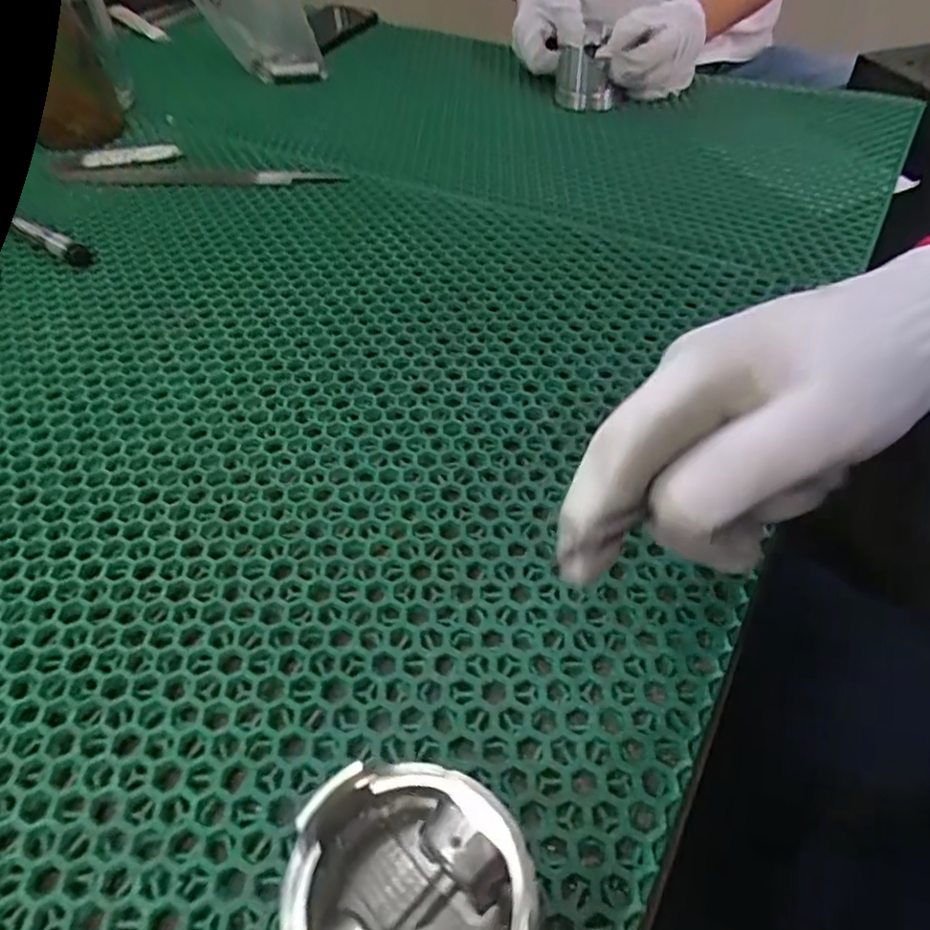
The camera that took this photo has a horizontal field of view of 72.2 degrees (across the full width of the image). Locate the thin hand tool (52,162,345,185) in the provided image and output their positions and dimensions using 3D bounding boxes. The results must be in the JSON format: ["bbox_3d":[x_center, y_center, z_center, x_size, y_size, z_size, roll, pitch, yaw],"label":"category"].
[{"bbox_3d":[-0.216,-0.233,0.514,0.236,0.009,0.030,4,44,4],"label":"thin hand tool"}]

